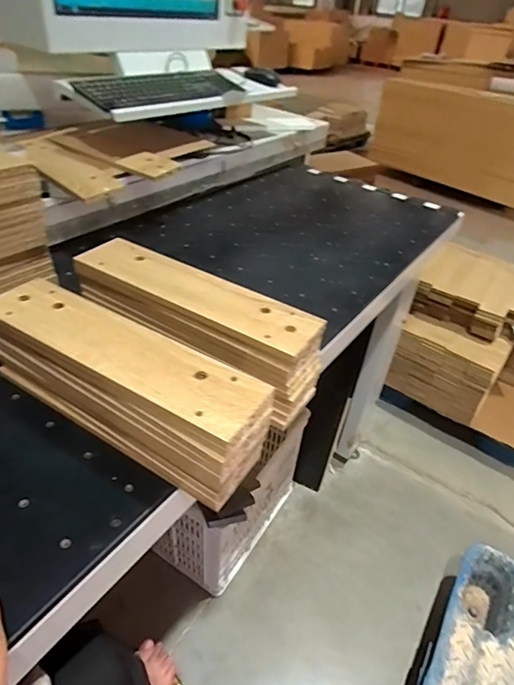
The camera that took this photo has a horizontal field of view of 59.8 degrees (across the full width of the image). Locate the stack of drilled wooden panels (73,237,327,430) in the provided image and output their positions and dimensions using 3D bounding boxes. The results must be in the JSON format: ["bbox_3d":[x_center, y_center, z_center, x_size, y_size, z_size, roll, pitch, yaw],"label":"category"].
[{"bbox_3d":[-0.092,-0.035,0.653,0.372,0.105,0.115,27,40,26],"label":"stack of drilled wooden panels"}]

